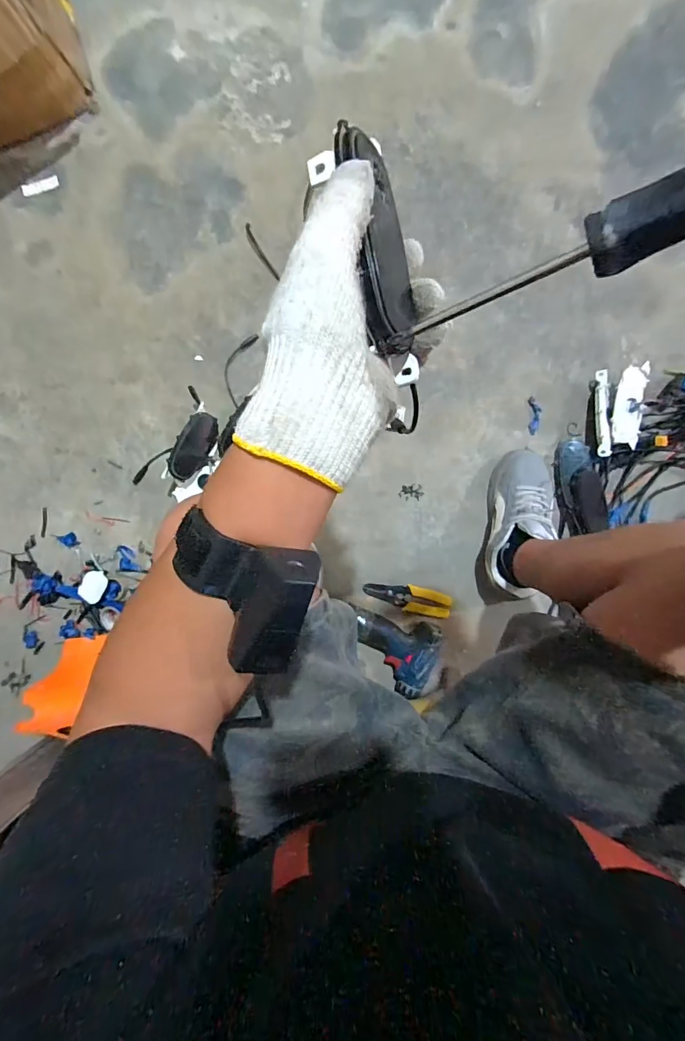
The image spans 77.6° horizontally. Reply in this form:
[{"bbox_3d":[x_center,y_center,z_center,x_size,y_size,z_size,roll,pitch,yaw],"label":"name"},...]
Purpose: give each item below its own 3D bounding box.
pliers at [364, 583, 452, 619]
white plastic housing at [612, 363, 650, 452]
[{"bbox_3d":[0.123,0.145,0.808,0.162,0.027,0.048,12,92,1],"label":"pliers"},{"bbox_3d":[0.498,-0.198,0.739,0.050,0.022,0.135,2,92,2],"label":"white plastic housing"}]

